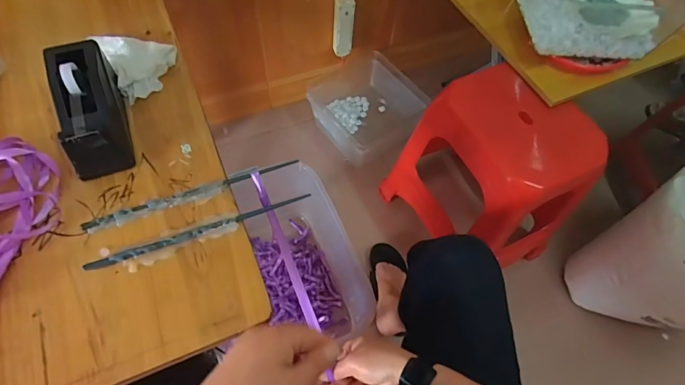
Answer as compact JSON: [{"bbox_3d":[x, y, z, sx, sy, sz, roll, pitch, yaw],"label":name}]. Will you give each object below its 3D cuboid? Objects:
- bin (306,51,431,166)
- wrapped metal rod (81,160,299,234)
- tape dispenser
[{"bbox_3d":[0.080,-0.273,1.351,0.317,0.141,0.316,-31,67,-19],"label":"bin"},{"bbox_3d":[-0.162,0.000,0.452,0.231,0.008,0.016,-20,64,-15],"label":"wrapped metal rod"},{"bbox_3d":[-0.287,-0.094,0.463,0.060,0.072,0.155,-17,63,-13],"label":"tape dispenser"}]

